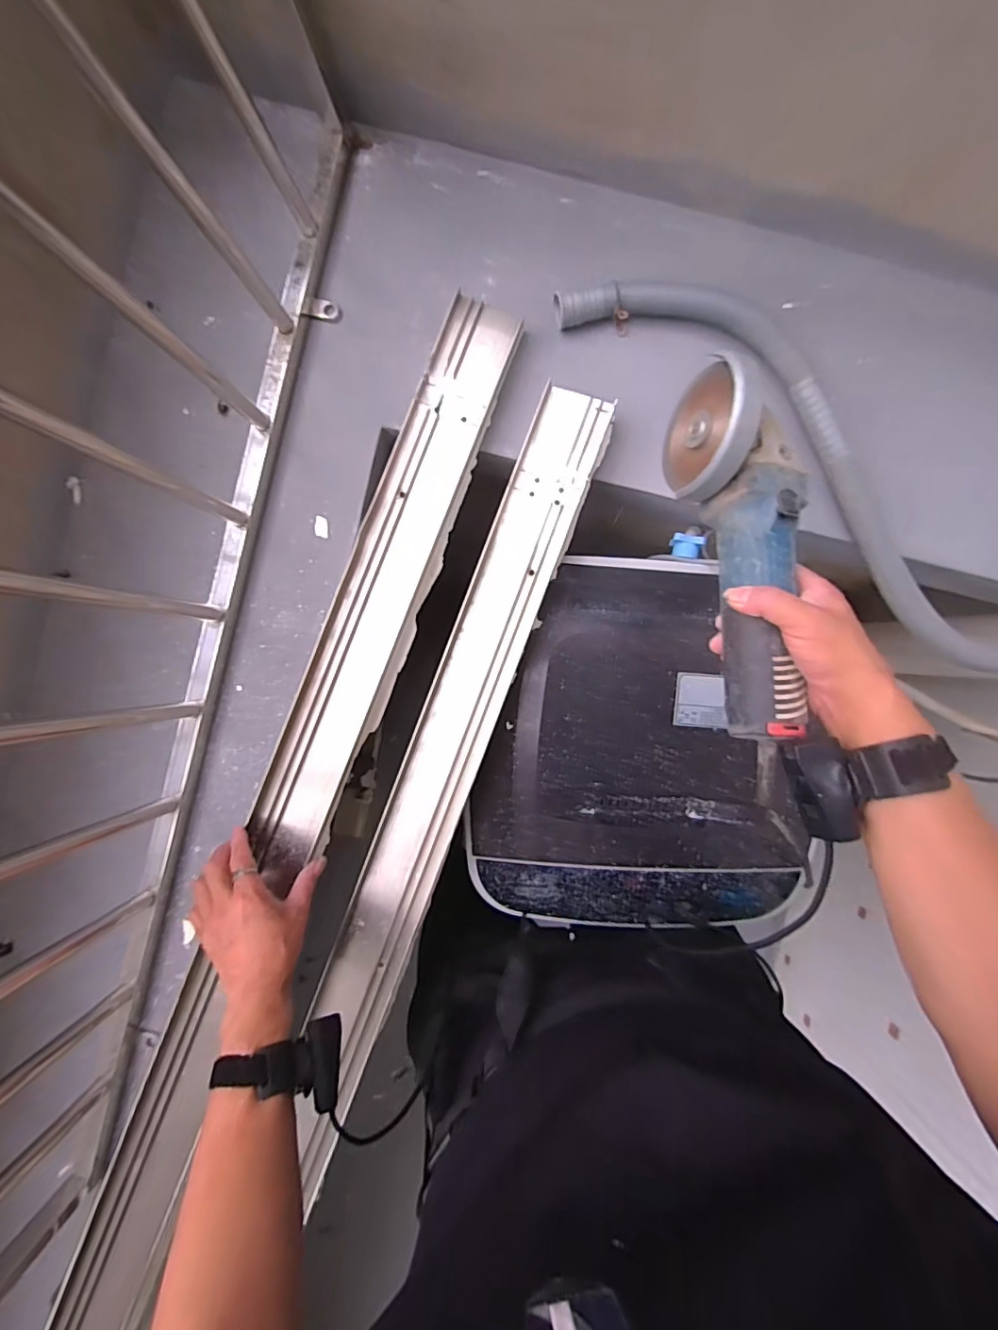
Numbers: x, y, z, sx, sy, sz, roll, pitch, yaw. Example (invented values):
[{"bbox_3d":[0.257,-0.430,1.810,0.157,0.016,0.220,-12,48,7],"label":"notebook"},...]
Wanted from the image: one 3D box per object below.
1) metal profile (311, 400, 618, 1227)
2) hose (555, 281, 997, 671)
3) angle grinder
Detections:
[{"bbox_3d":[-0.054,0.103,0.572,0.086,0.038,0.835,21,91,-5],"label":"metal profile"},{"bbox_3d":[0.467,-0.313,0.586,0.696,0.053,0.441,41,89,-5],"label":"hose"},{"bbox_3d":[0.197,-0.092,0.411,0.084,0.089,0.287,-4,85,-4],"label":"angle grinder"}]

